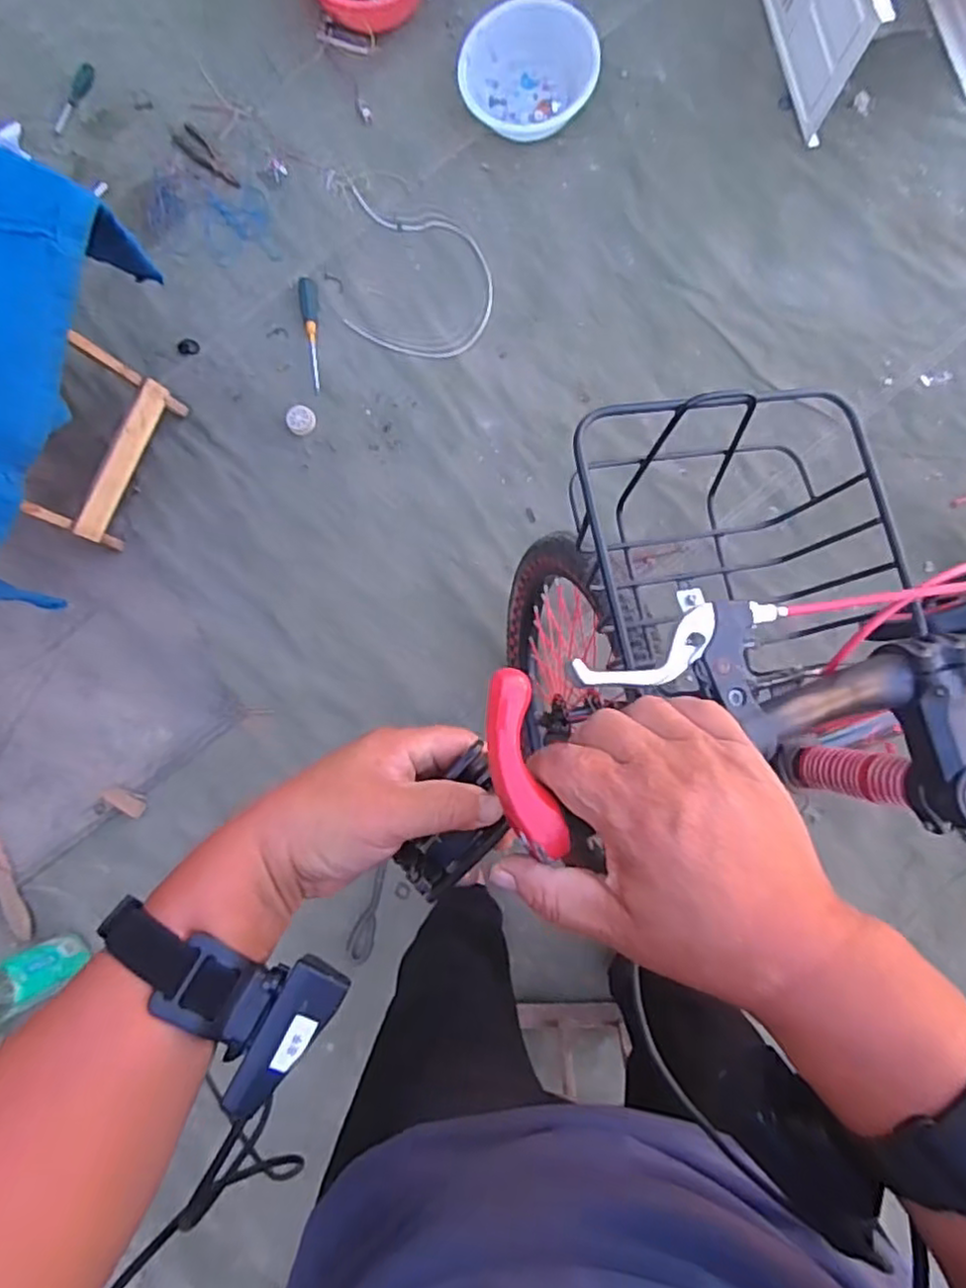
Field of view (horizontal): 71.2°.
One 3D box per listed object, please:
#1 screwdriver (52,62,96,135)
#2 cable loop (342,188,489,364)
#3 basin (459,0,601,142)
[{"bbox_3d":[-0.744,-0.986,1.223,0.032,0.020,0.147,21,87,7],"label":"screwdriver"},{"bbox_3d":[-0.134,-0.655,1.223,0.313,0.006,0.247,22,89,0],"label":"cable loop"},{"bbox_3d":[0.079,-1.018,1.195,0.235,0.091,0.188,18,86,6],"label":"basin"}]

